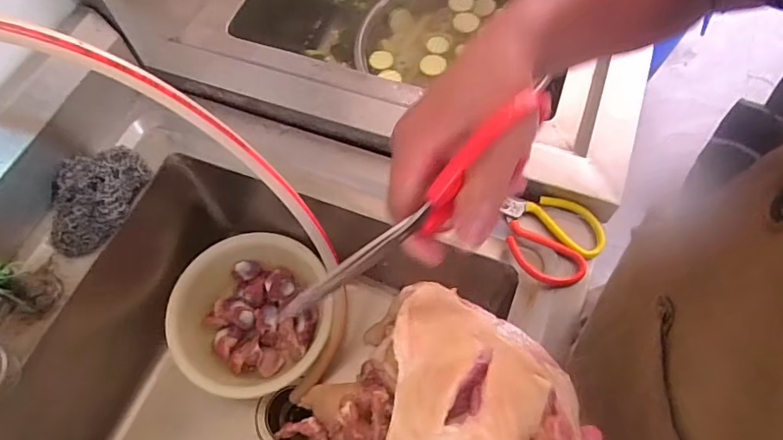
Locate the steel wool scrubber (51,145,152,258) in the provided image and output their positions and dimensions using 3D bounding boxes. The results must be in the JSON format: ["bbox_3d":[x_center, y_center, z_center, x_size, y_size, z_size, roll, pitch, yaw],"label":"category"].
[{"bbox_3d":[-0.376,-0.031,0.646,0.084,0.049,0.148,10,65,7],"label":"steel wool scrubber"}]

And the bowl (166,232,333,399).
[{"bbox_3d":[-0.226,0.147,0.812,0.241,0.068,0.241,-1,64,2],"label":"bowl"}]

